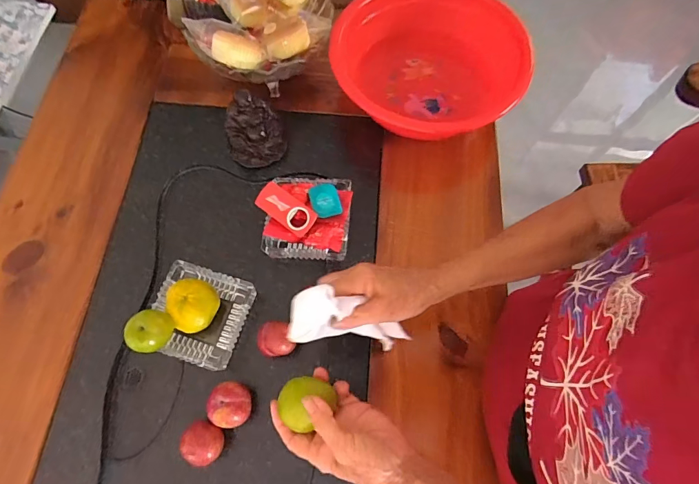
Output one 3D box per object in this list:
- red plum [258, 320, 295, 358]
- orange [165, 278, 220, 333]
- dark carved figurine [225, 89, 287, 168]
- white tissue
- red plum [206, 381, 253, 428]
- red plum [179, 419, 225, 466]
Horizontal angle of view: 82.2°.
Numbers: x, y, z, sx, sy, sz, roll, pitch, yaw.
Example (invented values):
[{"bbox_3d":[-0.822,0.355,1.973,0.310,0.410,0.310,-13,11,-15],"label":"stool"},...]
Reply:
[{"bbox_3d":[-0.097,0.129,0.529,0.044,0.039,0.044,0,69,0],"label":"red plum"},{"bbox_3d":[-0.207,0.083,0.535,0.064,0.049,0.071,-25,71,-9],"label":"orange"},{"bbox_3d":[-0.144,-0.168,0.604,0.085,0.088,0.070,-19,70,-7],"label":"dark carved figurine"},{"bbox_3d":[-0.001,0.075,0.385,0.115,0.094,0.038,2,69,1],"label":"white tissue"},{"bbox_3d":[-0.147,0.203,0.502,0.050,0.046,0.051,5,69,2],"label":"red plum"},{"bbox_3d":[-0.177,0.243,0.487,0.049,0.040,0.046,0,69,0],"label":"red plum"}]

